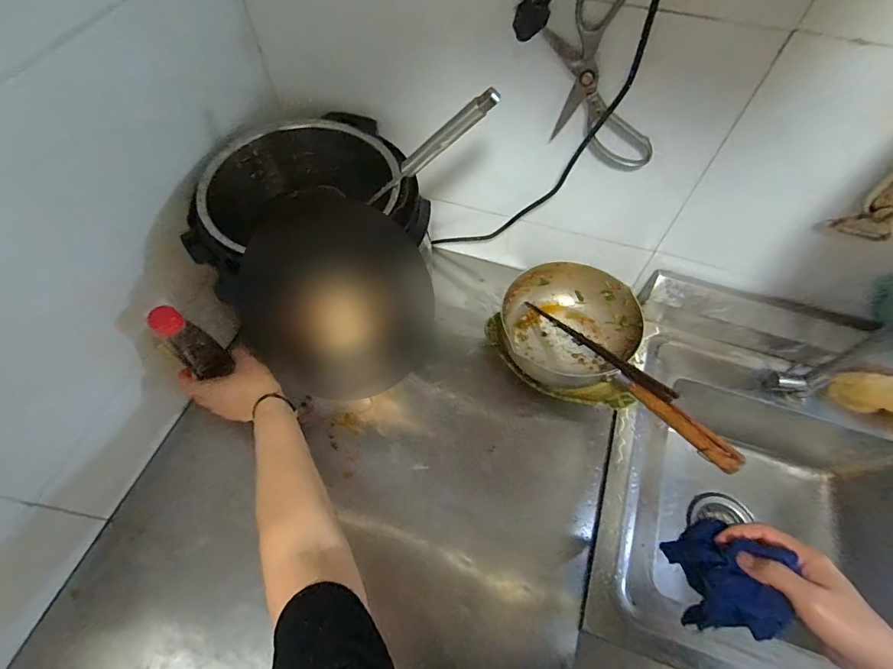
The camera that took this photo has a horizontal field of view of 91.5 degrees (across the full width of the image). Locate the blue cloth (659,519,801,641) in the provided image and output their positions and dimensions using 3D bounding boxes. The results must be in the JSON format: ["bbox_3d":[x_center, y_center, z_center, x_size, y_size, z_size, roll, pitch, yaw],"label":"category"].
[{"bbox_3d":[0.264,0.230,0.414,0.053,0.120,0.093,-10,60,-7],"label":"blue cloth"}]

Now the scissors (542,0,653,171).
[{"bbox_3d":[0.164,-0.278,0.471,0.112,0.231,0.013,8,57,31],"label":"scissors"}]

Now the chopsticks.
[{"bbox_3d":[0.204,0.014,0.618,0.016,0.019,0.266,-30,43,-17],"label":"chopsticks"}]

